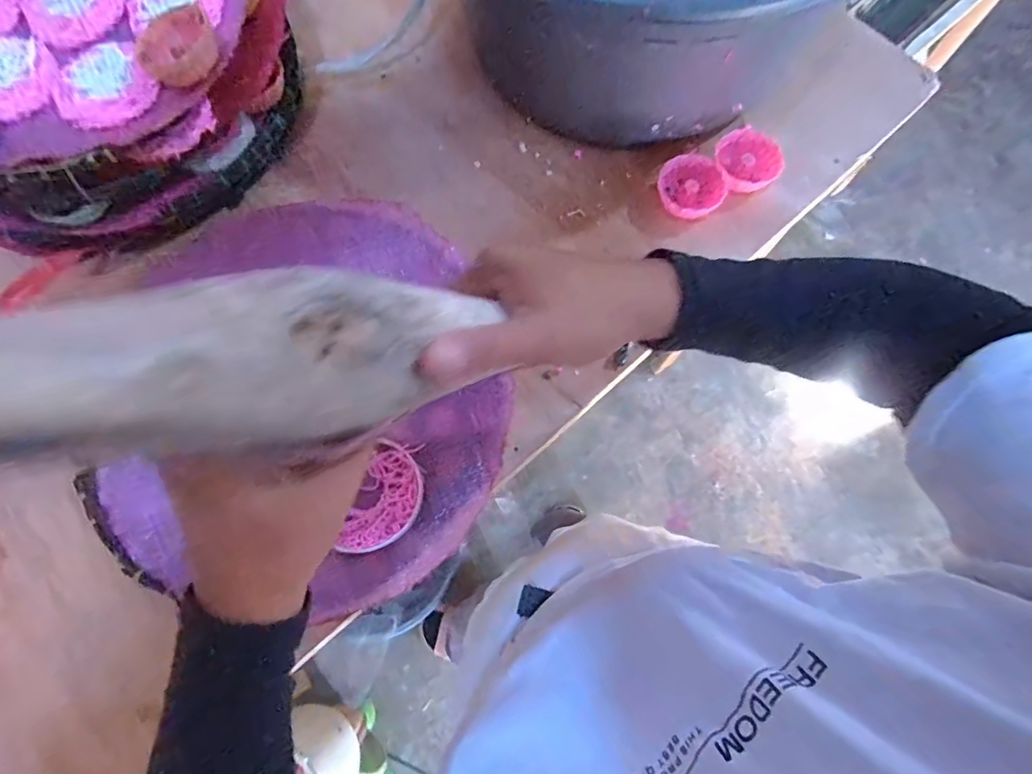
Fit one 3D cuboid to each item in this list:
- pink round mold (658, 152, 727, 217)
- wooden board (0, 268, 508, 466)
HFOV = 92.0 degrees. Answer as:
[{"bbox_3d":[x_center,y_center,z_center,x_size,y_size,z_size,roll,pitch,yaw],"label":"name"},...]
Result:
[{"bbox_3d":[0.162,-0.183,0.464,0.060,0.036,0.054,22,75,5],"label":"pink round mold"},{"bbox_3d":[-0.107,-0.004,0.158,0.221,0.026,0.060,-11,72,-32],"label":"wooden board"}]

